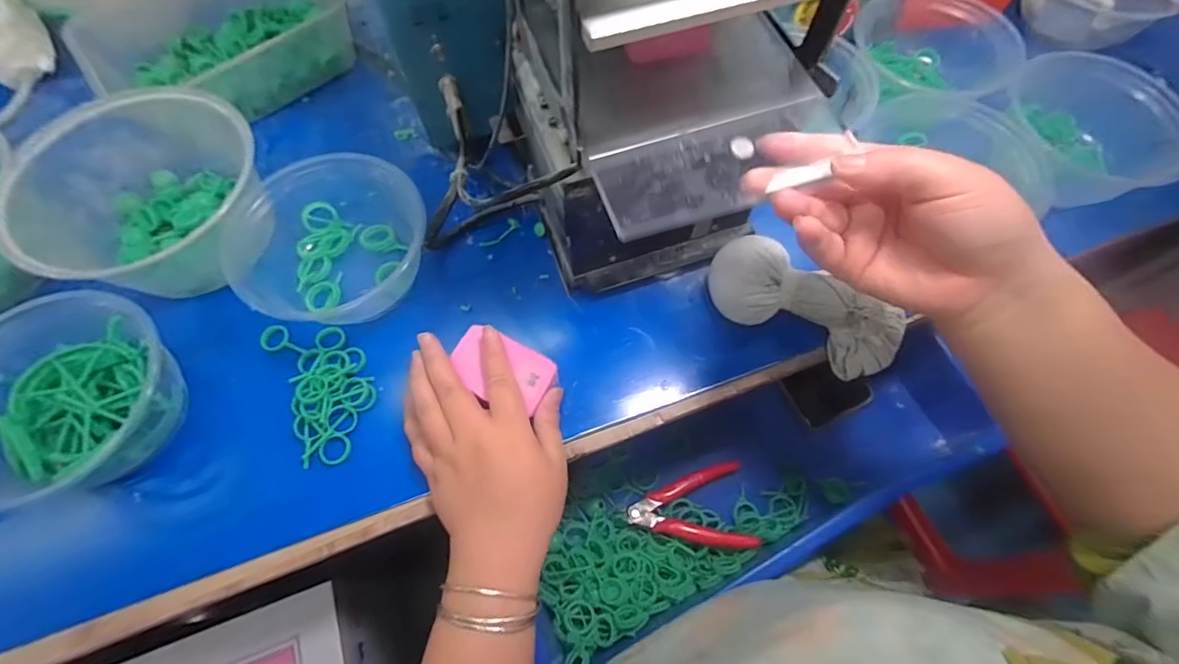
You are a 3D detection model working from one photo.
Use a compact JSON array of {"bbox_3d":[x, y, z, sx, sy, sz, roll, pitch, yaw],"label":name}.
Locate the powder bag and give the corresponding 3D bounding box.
[{"bbox_3d":[0.152,-0.015,0.361,0.139,0.051,0.050,30,69,13],"label":"powder bag"}]

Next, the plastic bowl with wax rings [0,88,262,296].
[{"bbox_3d":[-0.334,-0.108,0.381,0.164,0.061,0.155,-35,71,-15],"label":"plastic bowl with wax rings"}]

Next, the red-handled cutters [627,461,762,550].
[{"bbox_3d":[0.090,0.157,0.448,0.106,0.017,0.072,-3,66,-1],"label":"red-handled cutters"}]

